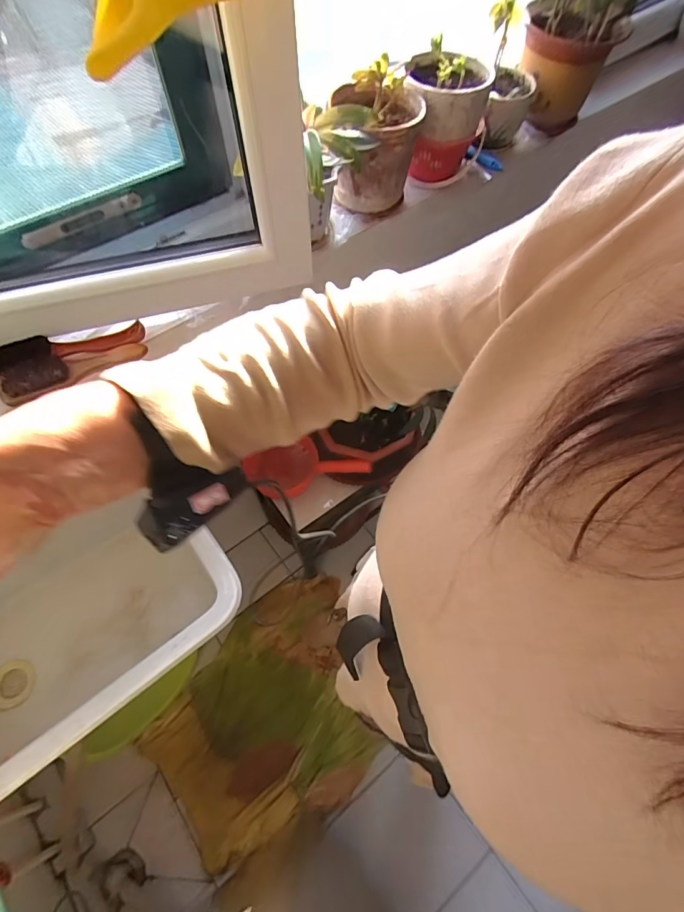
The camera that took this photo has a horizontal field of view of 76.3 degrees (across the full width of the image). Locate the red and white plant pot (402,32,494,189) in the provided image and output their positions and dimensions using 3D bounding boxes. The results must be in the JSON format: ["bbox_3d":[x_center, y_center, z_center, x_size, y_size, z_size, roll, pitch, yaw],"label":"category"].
[{"bbox_3d":[0.195,-0.640,0.834,0.153,0.174,0.175,10,62,5],"label":"red and white plant pot"}]

